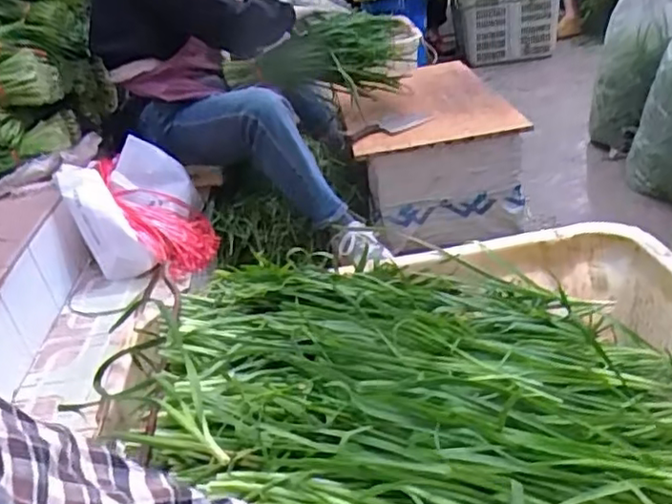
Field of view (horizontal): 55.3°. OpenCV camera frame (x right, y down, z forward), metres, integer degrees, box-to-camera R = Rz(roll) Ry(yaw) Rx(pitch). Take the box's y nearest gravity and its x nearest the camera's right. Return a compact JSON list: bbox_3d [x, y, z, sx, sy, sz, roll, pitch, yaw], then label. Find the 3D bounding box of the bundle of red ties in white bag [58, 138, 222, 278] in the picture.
[{"bbox_3d":[-0.451,-0.105,1.472,0.286,0.196,0.408,-17,30,-16],"label":"bundle of red ties in white bag"}]

